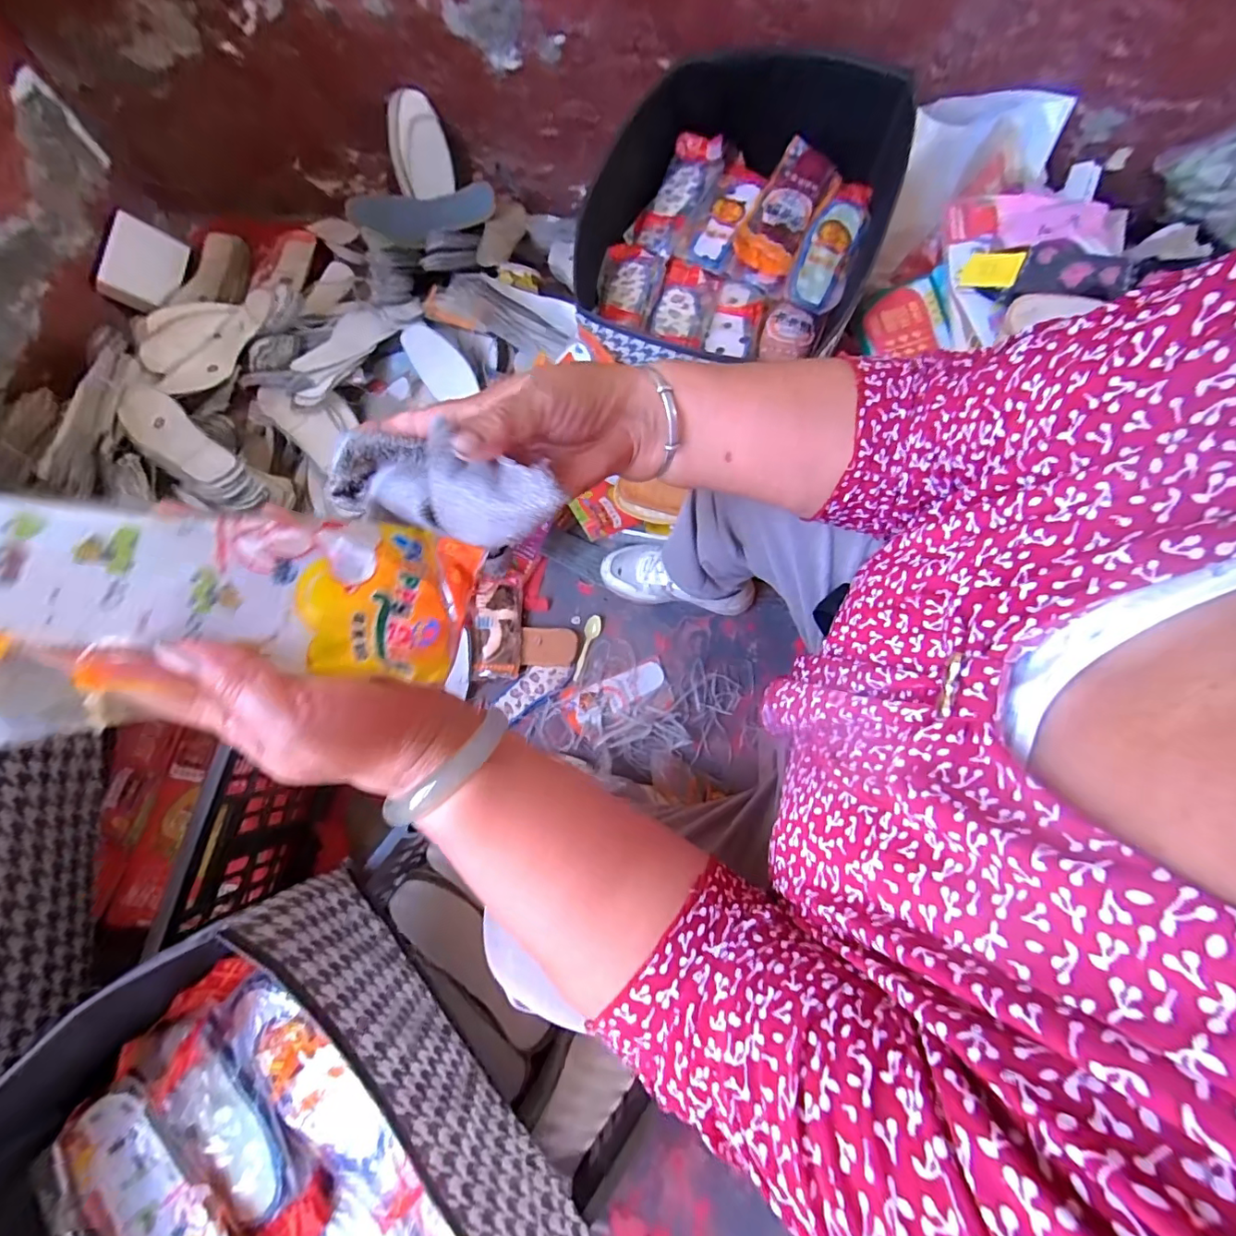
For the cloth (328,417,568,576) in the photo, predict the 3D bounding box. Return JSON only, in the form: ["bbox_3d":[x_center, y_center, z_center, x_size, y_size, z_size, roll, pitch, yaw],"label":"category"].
[{"bbox_3d":[-0.087,-0.065,0.268,0.132,0.039,0.051,17,76,20],"label":"cloth"}]

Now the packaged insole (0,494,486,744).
[{"bbox_3d":[-0.161,-0.006,0.223,0.202,0.014,0.086,-6,73,-38],"label":"packaged insole"}]

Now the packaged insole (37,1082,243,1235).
[{"bbox_3d":[-0.359,0.477,0.404,0.090,0.031,0.217,-38,80,-9],"label":"packaged insole"}]

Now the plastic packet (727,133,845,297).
[{"bbox_3d":[0.225,-0.544,0.706,0.083,0.024,0.210,28,78,6],"label":"plastic packet"}]

